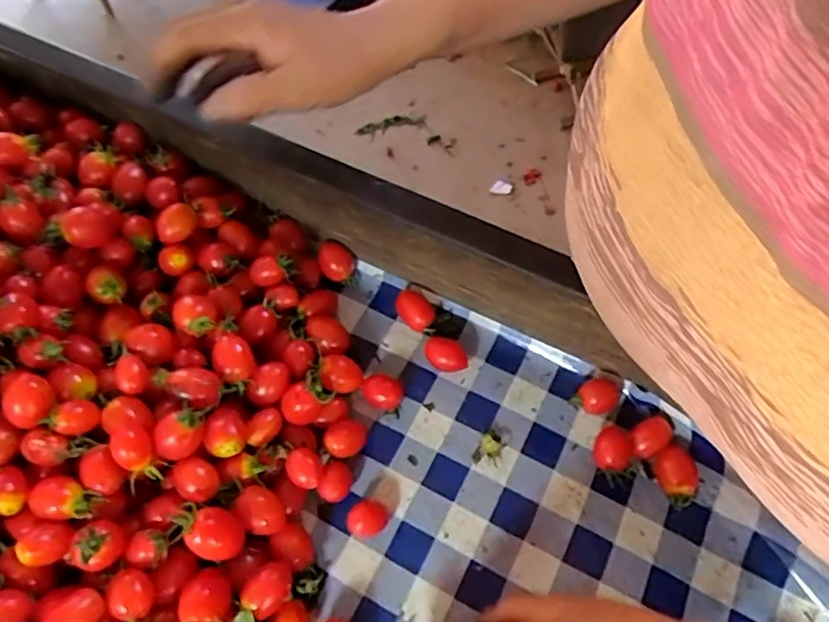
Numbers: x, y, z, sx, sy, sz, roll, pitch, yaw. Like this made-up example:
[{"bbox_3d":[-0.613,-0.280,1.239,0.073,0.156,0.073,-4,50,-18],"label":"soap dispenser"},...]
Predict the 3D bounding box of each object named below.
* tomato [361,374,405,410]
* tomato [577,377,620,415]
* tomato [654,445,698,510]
[{"bbox_3d":[-0.022,0.057,0.416,0.028,0.017,0.020,18,62,11],"label":"tomato"},{"bbox_3d":[0.124,0.057,0.408,0.023,0.019,0.027,38,68,20],"label":"tomato"},{"bbox_3d":[0.165,0.105,0.382,0.025,0.018,0.033,-28,64,-14],"label":"tomato"}]

